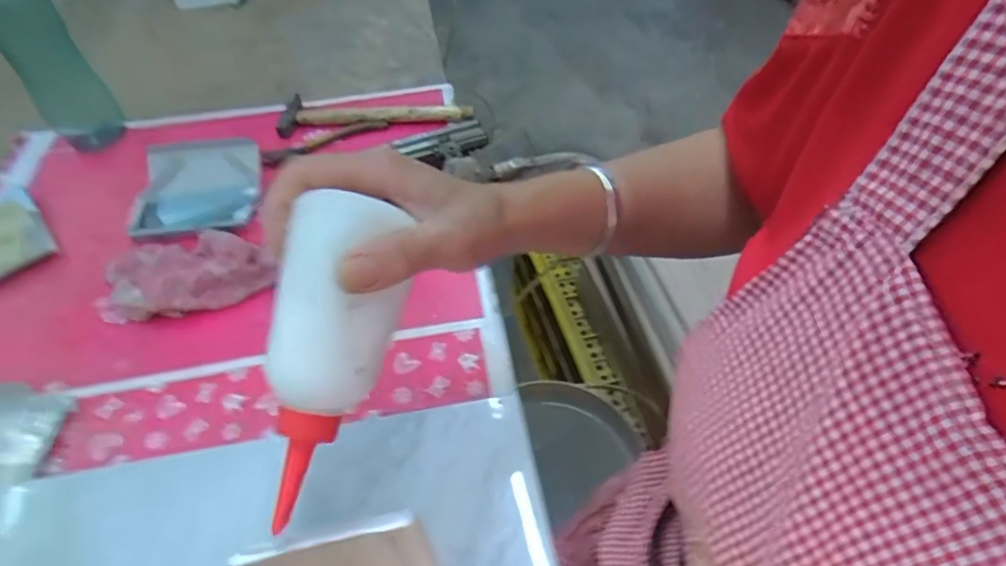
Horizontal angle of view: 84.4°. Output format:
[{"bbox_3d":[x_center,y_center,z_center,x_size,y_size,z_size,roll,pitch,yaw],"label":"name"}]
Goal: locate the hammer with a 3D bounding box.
[{"bbox_3d":[-0.161,-0.215,0.703,0.240,0.024,0.063,1,49,2],"label":"hammer"}]

